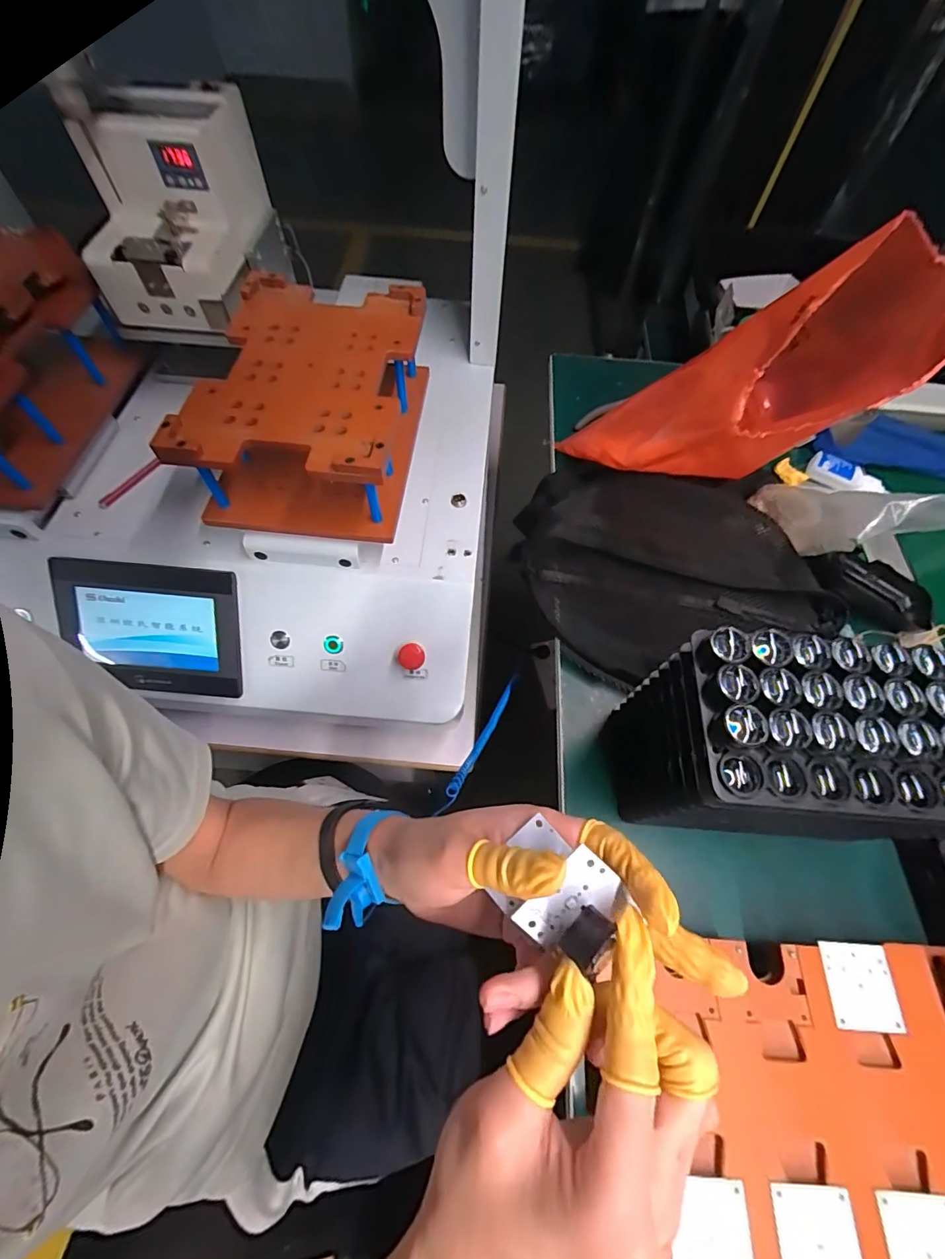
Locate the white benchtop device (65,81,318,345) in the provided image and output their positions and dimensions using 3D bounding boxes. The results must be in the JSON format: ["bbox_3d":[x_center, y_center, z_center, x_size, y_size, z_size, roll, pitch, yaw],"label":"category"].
[{"bbox_3d":[-0.311,-0.460,0.515,0.164,0.161,0.245,2,61,0],"label":"white benchtop device"}]

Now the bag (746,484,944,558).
[{"bbox_3d":[0.348,-0.105,0.446,0.088,0.058,0.160,-15,22,-10],"label":"bag"}]

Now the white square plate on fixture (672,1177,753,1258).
[{"bbox_3d":[0.129,0.333,0.253,0.044,0.004,0.046,2,61,-1],"label":"white square plate on fixture"}]

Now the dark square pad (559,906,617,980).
[{"bbox_3d":[0.046,0.122,0.184,0.014,0.007,0.020,33,85,35],"label":"dark square pad"}]

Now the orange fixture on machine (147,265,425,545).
[{"bbox_3d":[-0.157,-0.231,0.486,0.191,0.103,0.261,6,63,0],"label":"orange fixture on machine"}]

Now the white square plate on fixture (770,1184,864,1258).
[{"bbox_3d":[0.190,0.337,0.253,0.045,0.004,0.046,3,61,0],"label":"white square plate on fixture"}]

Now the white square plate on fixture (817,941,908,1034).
[{"bbox_3d":[0.258,0.236,0.308,0.044,0.004,0.047,3,61,0],"label":"white square plate on fixture"}]

